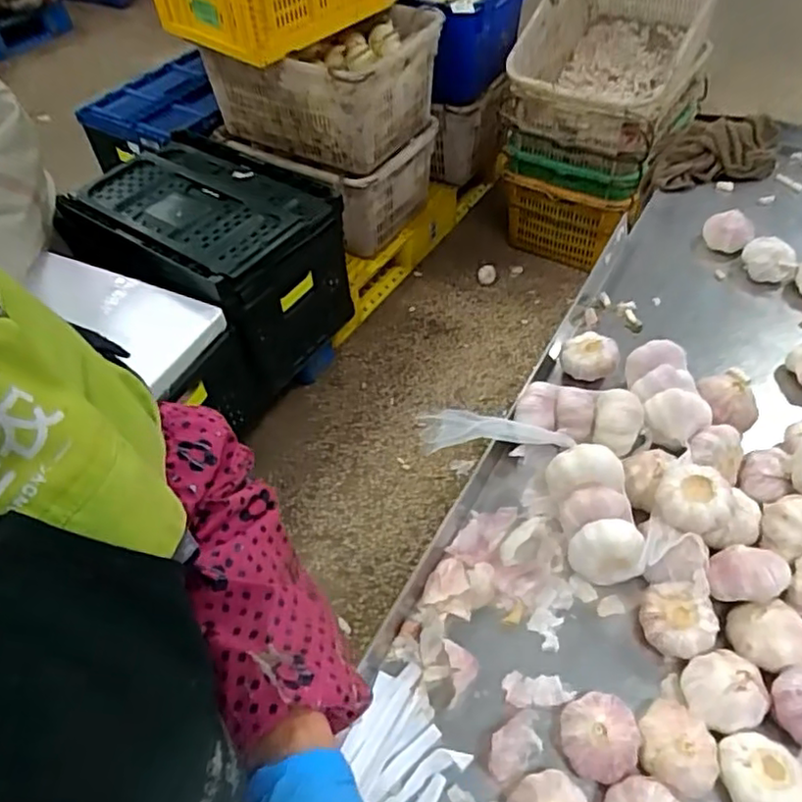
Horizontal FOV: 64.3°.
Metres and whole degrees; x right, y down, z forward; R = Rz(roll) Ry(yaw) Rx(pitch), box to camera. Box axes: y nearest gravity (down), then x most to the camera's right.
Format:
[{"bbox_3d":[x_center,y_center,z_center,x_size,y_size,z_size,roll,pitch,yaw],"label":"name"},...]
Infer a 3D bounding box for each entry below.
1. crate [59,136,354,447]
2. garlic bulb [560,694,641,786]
[{"bbox_3d":[-0.459,-0.365,1.643,0.587,0.348,0.432,34,60,27],"label":"crate"},{"bbox_3d":[0.145,0.245,0.465,0.055,0.042,0.055,-2,50,3],"label":"garlic bulb"}]

